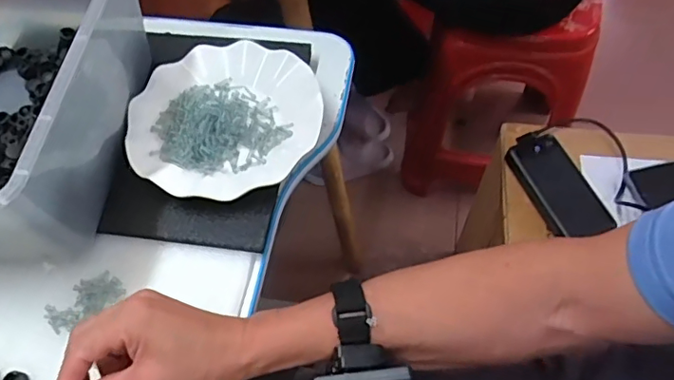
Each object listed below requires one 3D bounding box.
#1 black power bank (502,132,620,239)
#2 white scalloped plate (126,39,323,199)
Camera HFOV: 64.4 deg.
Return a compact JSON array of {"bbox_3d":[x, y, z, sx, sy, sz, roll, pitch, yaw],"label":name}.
[{"bbox_3d":[0.286,-0.012,0.702,0.076,0.017,0.163,-17,60,-8],"label":"black power bank"},{"bbox_3d":[-0.110,-0.070,0.518,0.175,0.022,0.178,-1,59,1],"label":"white scalloped plate"}]

